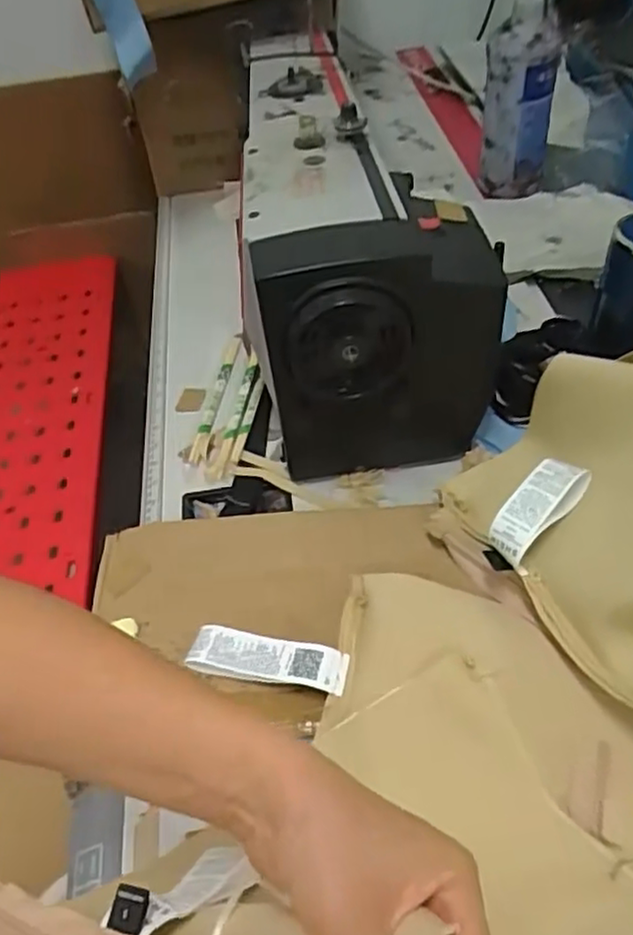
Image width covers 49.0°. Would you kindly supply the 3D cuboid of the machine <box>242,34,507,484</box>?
[{"bbox_3d":[0.040,-0.190,0.657,0.187,0.222,0.351,-5,47,2],"label":"machine"}]

